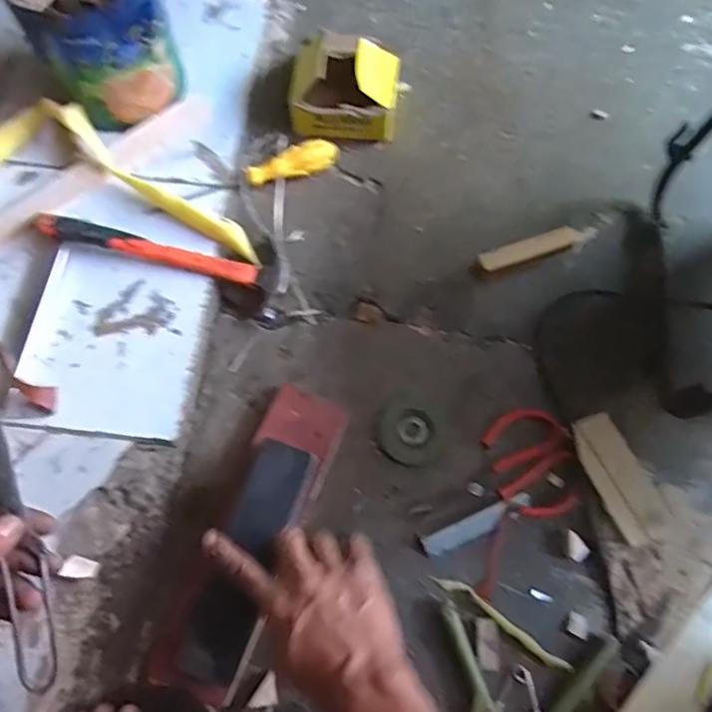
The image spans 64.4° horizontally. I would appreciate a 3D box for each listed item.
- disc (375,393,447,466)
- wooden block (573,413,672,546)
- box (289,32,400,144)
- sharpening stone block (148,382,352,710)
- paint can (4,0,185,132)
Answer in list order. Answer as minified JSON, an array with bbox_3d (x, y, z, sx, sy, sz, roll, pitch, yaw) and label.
[{"bbox_3d":[0.057,0.075,0.576,0.070,0.004,0.070,1,70,-2],"label":"disc"},{"bbox_3d":[0.256,0.118,0.553,0.051,0.013,0.121,-23,73,-10],"label":"wooden block"},{"bbox_3d":[-0.012,-0.317,0.670,0.121,0.075,0.095,6,70,0],"label":"box"},{"bbox_3d":[-0.091,0.160,0.516,0.082,0.056,0.281,22,71,6],"label":"sharpening stone block"},{"bbox_3d":[-0.282,-0.361,0.626,0.145,0.153,0.148,-33,75,-13],"label":"paint can"}]

